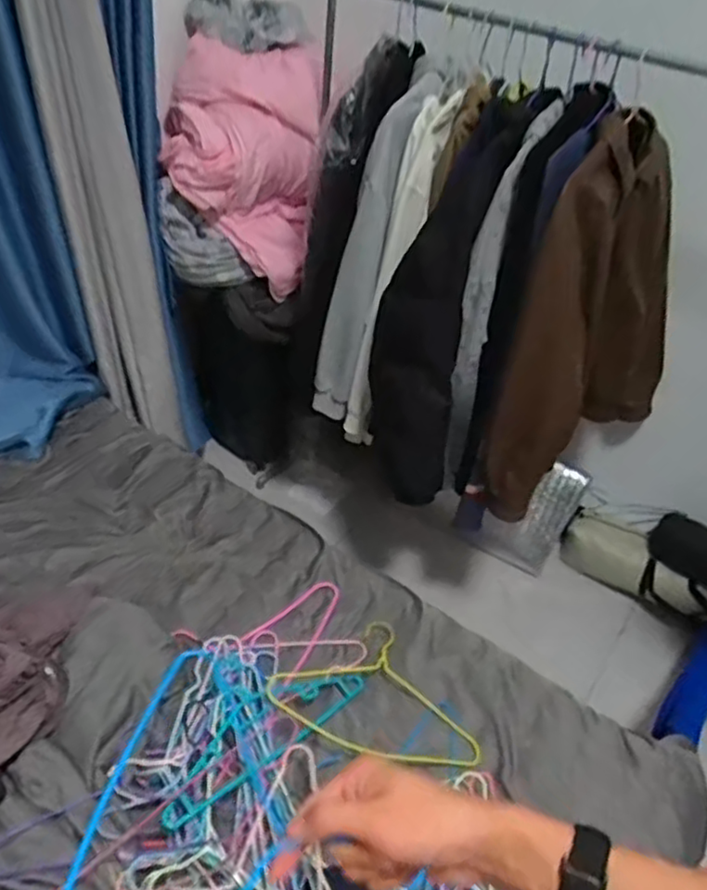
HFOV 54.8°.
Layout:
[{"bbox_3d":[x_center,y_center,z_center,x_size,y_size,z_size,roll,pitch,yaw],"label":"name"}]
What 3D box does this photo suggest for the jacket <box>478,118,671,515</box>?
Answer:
[{"bbox_3d":[0.539,-0.275,1.464,0.207,0.724,0.628,30,46,25],"label":"jacket"}]

